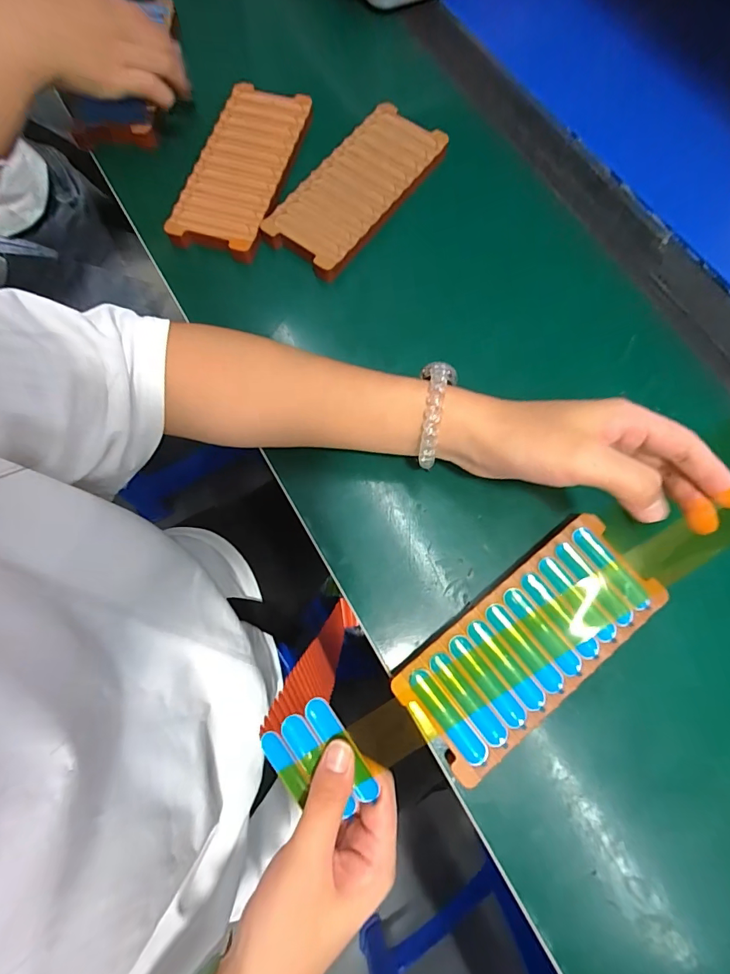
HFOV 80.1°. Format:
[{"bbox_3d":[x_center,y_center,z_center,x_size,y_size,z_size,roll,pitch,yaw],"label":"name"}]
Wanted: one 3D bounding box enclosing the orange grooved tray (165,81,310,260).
[{"bbox_3d":[-0.107,-0.276,0.377,0.078,0.017,0.167,13,73,3],"label":"orange grooved tray"}]

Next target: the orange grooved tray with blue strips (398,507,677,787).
[{"bbox_3d":[0.105,0.098,0.281,0.169,0.018,0.072,-37,77,-11],"label":"orange grooved tray with blue strips"}]

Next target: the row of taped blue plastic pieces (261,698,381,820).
[{"bbox_3d":[-0.027,0.155,0.245,0.044,0.013,0.058,-34,76,-10],"label":"row of taped blue plastic pieces"}]

